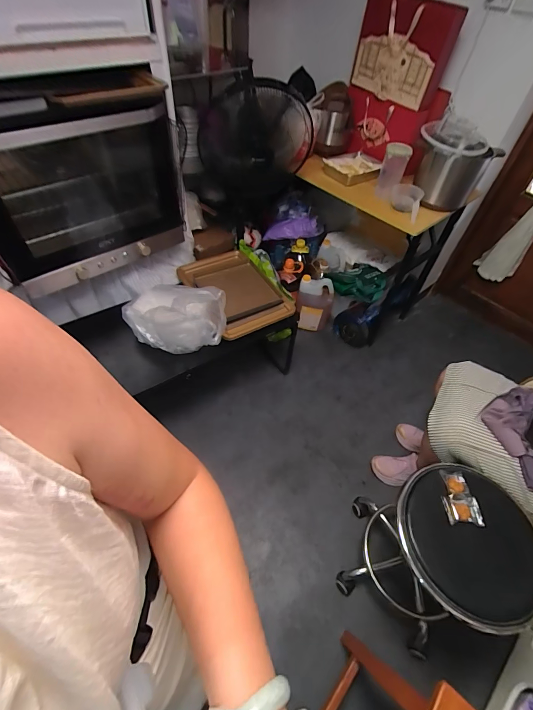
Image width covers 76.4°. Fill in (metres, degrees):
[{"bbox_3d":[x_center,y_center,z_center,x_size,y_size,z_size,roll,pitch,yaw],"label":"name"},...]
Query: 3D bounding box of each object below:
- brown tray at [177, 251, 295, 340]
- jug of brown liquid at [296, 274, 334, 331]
[{"bbox_3d":[-0.134,-0.287,1.459,0.342,0.051,0.487,-24,57,-22],"label":"brown tray"},{"bbox_3d":[0.262,-0.268,1.882,0.194,0.310,0.107,12,51,5],"label":"jug of brown liquid"}]

